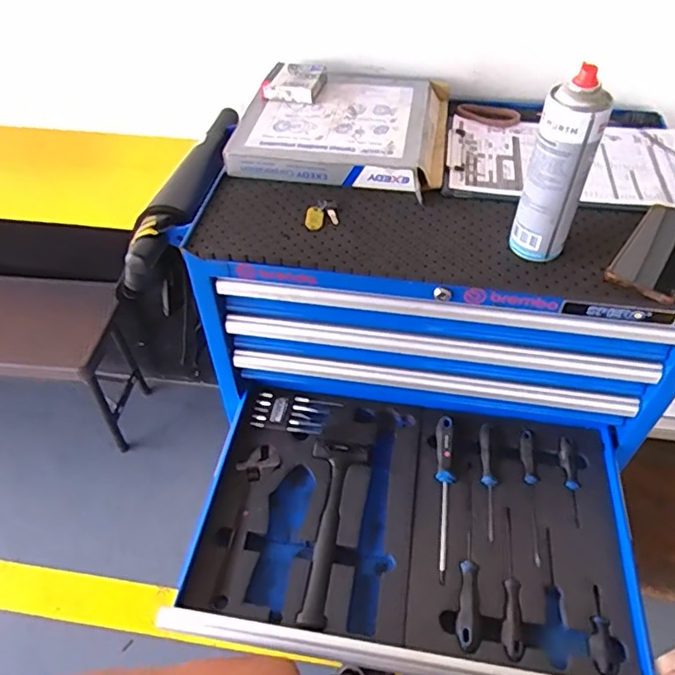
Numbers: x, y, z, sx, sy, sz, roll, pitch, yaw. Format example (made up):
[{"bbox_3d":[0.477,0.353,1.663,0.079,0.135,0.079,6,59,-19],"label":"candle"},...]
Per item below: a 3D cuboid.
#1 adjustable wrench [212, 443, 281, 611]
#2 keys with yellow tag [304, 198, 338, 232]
[{"bbox_3d":[-0.144,0.262,0.820,0.060,0.014,0.239,12,49,12],"label":"adjustable wrench"},{"bbox_3d":[-0.022,-0.166,0.764,0.044,0.008,0.059,-5,48,-4],"label":"keys with yellow tag"}]

